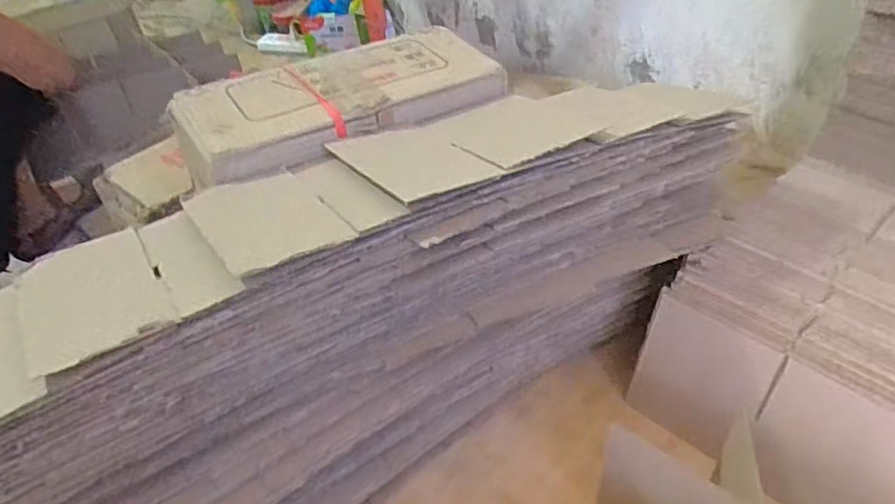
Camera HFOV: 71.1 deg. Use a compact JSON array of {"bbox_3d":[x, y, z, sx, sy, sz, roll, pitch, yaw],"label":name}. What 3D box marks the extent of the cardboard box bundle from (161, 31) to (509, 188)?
[{"bbox_3d":[-0.093,-0.137,0.546,0.277,0.037,0.130,-26,44,-20],"label":"cardboard box bundle"}]

